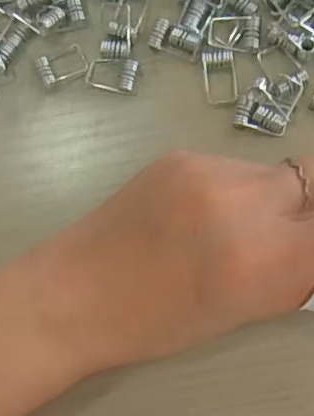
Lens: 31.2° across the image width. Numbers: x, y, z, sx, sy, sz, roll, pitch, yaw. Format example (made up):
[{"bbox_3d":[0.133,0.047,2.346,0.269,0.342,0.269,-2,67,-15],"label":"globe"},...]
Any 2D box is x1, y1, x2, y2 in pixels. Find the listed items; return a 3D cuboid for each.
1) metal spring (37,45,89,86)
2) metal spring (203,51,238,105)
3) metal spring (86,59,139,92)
[{"bbox_3d":[-0.043,-0.065,0.254,0.021,0.006,0.014,-26,86,4],"label":"metal spring"},{"bbox_3d":[0.028,-0.057,0.246,0.014,0.006,0.022,-7,87,5],"label":"metal spring"},{"bbox_3d":[-0.021,-0.060,0.252,0.023,0.006,0.014,10,89,6],"label":"metal spring"}]

